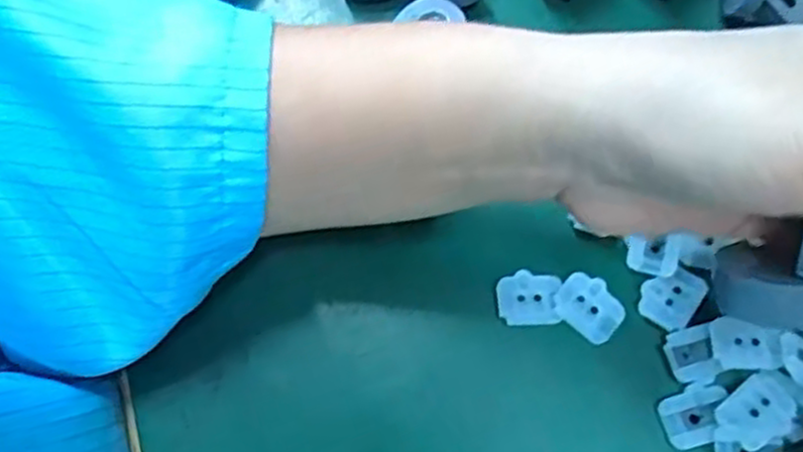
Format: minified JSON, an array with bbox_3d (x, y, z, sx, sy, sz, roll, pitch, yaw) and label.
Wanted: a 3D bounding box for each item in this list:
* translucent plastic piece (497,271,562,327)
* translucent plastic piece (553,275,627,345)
[{"bbox_3d":[0.041,0.024,0.250,0.020,0.005,0.017,-4,68,1],"label":"translucent plastic piece"},{"bbox_3d":[0.061,0.026,0.249,0.022,0.006,0.017,38,75,16],"label":"translucent plastic piece"}]

